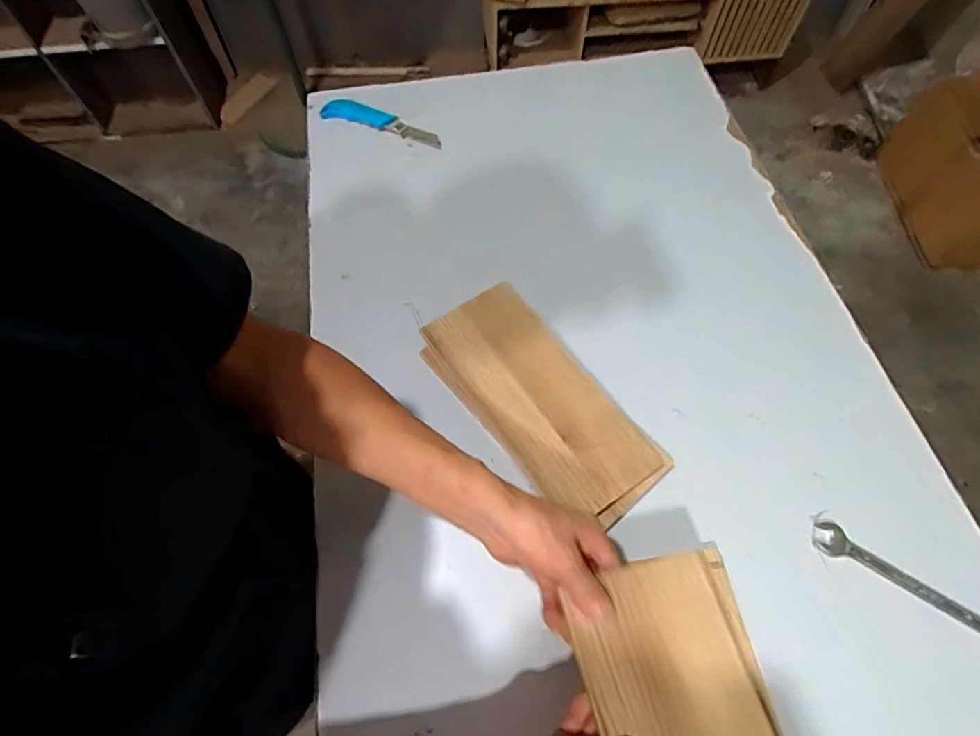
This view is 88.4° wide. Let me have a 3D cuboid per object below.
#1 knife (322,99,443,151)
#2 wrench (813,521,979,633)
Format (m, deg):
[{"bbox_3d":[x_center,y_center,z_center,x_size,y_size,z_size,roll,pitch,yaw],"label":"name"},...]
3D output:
[{"bbox_3d":[-0.181,-0.409,0.839,0.214,0.032,0.028,19,65,10],"label":"knife"},{"bbox_3d":[0.426,0.220,0.504,0.193,0.013,0.029,31,68,15],"label":"wrench"}]

